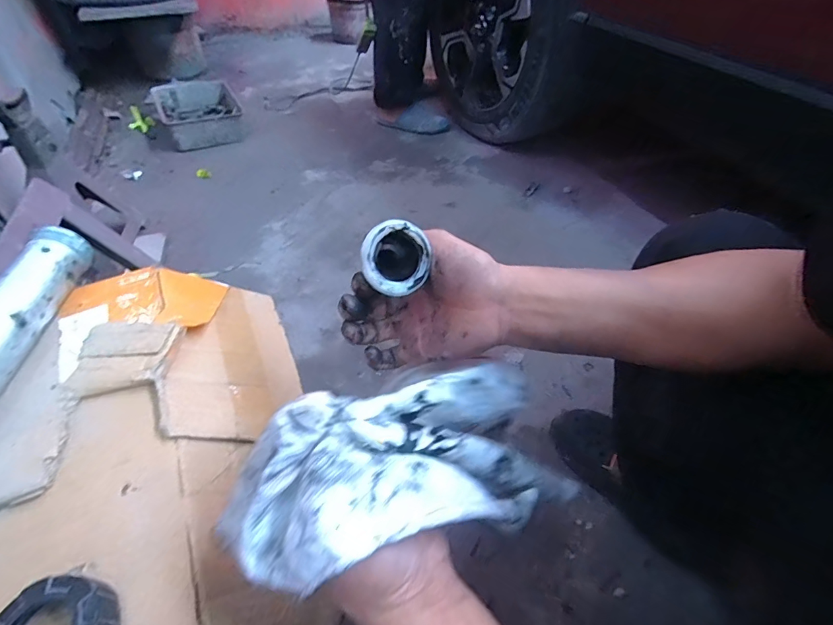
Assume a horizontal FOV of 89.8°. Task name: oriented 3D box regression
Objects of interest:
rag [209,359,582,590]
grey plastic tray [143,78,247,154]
[{"bbox_3d":[0.024,0.103,0.296,0.279,0.084,0.094,3,40,-42],"label":"rag"},{"bbox_3d":[-0.835,-0.759,1.580,0.311,0.084,0.393,-18,52,-17],"label":"grey plastic tray"}]

